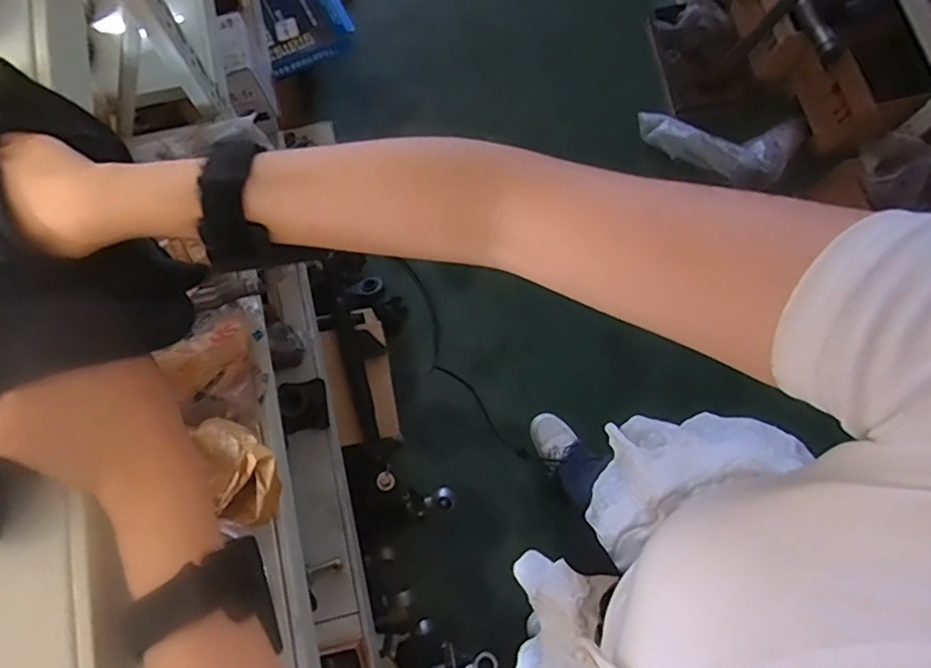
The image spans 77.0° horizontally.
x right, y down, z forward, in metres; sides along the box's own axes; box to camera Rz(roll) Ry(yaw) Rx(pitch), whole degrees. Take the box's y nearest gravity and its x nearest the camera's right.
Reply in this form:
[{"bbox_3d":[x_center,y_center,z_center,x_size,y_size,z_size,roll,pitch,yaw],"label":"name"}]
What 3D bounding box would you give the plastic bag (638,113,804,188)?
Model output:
[{"bbox_3d":[0.643,-0.506,1.536,0.389,0.139,0.200,26,76,27],"label":"plastic bag"}]

